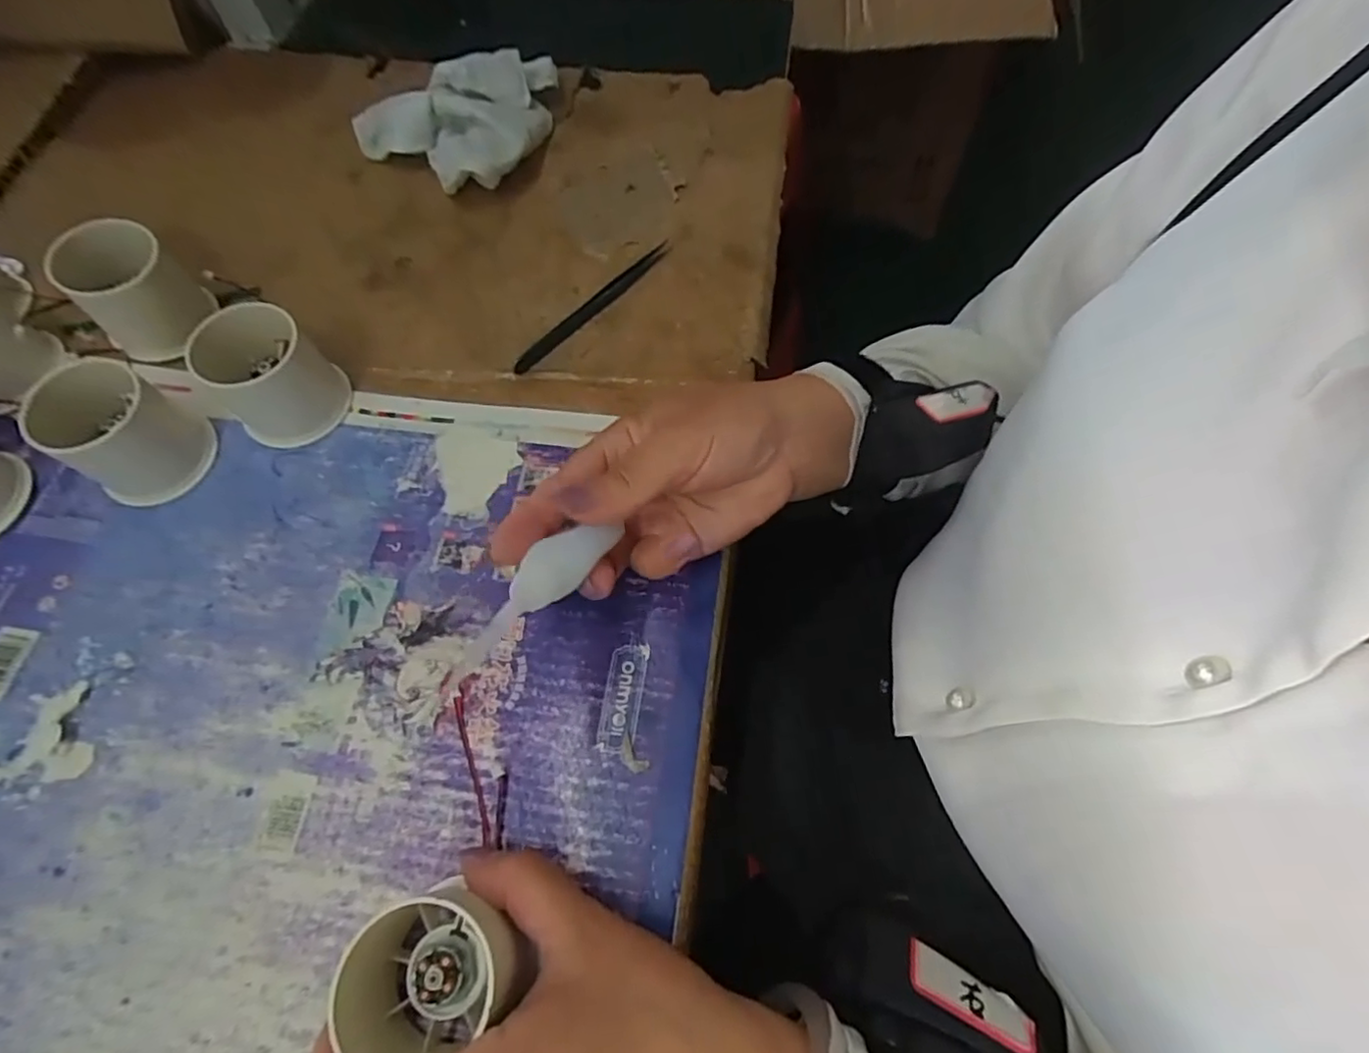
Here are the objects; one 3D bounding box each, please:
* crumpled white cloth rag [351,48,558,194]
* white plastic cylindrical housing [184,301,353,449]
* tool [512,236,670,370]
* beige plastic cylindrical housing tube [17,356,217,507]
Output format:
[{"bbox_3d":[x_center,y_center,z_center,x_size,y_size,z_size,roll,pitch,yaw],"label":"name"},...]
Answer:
[{"bbox_3d":[-0.133,-0.263,0.412,0.140,0.043,0.101,-32,69,-13],"label":"crumpled white cloth rag"},{"bbox_3d":[-0.217,-0.080,0.327,0.062,0.048,0.054,40,72,17],"label":"white plastic cylindrical housing"},{"bbox_3d":[-0.050,-0.129,0.365,0.009,0.010,0.124,37,71,16],"label":"tool"},{"bbox_3d":[-0.279,-0.048,0.312,0.063,0.050,0.051,31,69,13],"label":"beige plastic cylindrical housing tube"}]

